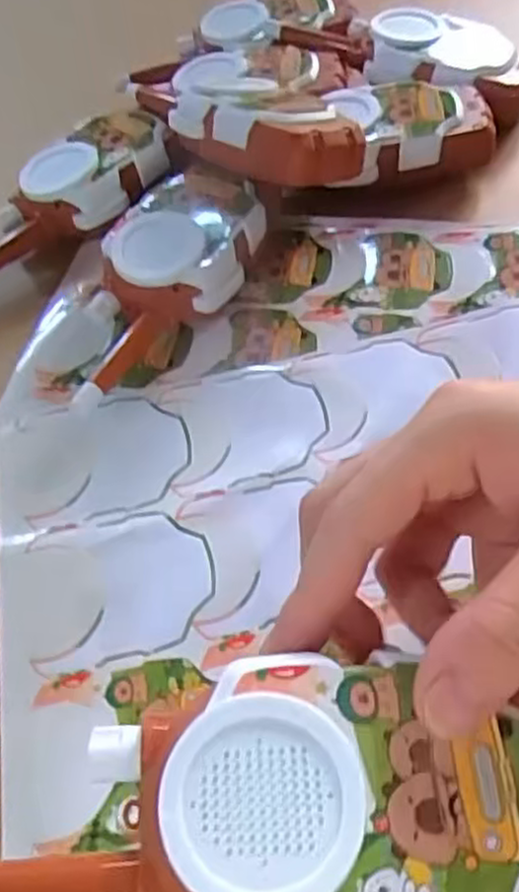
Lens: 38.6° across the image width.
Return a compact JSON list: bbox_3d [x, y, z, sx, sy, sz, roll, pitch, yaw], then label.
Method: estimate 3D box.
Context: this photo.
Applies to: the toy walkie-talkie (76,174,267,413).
[{"bbox_3d":[-0.052,-0.080,0.355,0.066,0.030,0.136,29,64,25],"label":"toy walkie-talkie"}]

